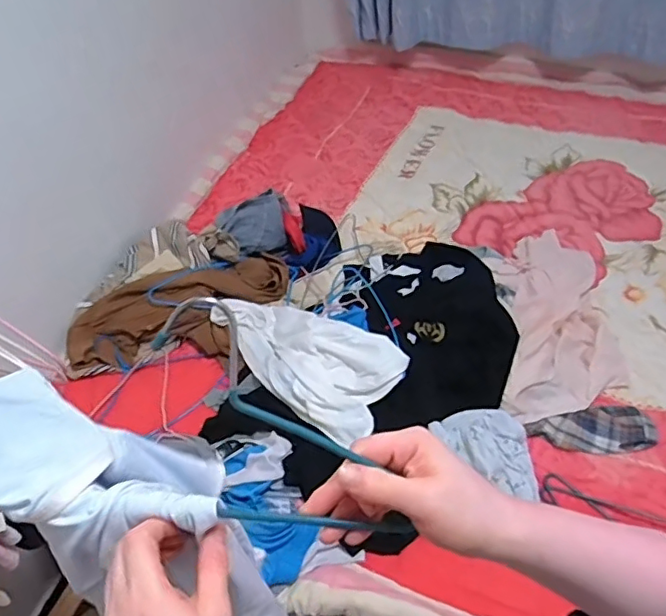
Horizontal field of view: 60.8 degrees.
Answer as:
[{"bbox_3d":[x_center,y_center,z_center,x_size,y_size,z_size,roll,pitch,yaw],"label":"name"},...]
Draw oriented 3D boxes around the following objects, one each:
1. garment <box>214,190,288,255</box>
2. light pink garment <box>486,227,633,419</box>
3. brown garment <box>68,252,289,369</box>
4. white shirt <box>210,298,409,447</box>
[{"bbox_3d":[-0.191,-0.204,1.368,0.161,0.070,0.127,-20,51,-12],"label":"garment"},{"bbox_3d":[0.487,-0.012,1.257,0.266,0.098,0.534,1,49,5],"label":"light pink garment"},{"bbox_3d":[-0.329,0.019,1.265,0.500,0.121,0.204,-19,50,-11],"label":"brown garment"},{"bbox_3d":[-0.066,0.082,1.151,0.214,0.072,0.465,-38,43,-25],"label":"white shirt"}]

